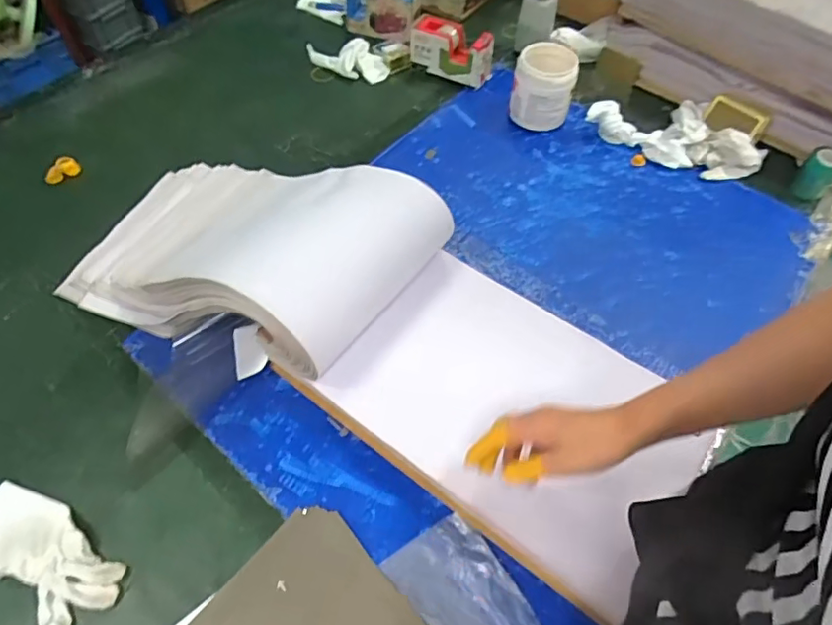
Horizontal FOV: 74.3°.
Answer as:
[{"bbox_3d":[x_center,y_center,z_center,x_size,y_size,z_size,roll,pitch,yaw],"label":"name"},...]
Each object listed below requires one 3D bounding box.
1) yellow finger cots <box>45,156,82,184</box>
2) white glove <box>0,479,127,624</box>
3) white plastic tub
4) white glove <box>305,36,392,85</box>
[{"bbox_3d":[-0.535,-0.215,0.828,0.050,0.017,0.028,-33,64,-21],"label":"yellow finger cots"},{"bbox_3d":[-0.376,0.242,0.550,0.177,0.014,0.086,24,60,13],"label":"white glove"},{"bbox_3d":[0.207,-0.364,0.896,0.095,0.104,0.092,1,57,-1],"label":"white plastic tub"},{"bbox_3d":[-0.130,-0.462,0.998,0.164,0.048,0.055,19,59,10],"label":"white glove"}]

